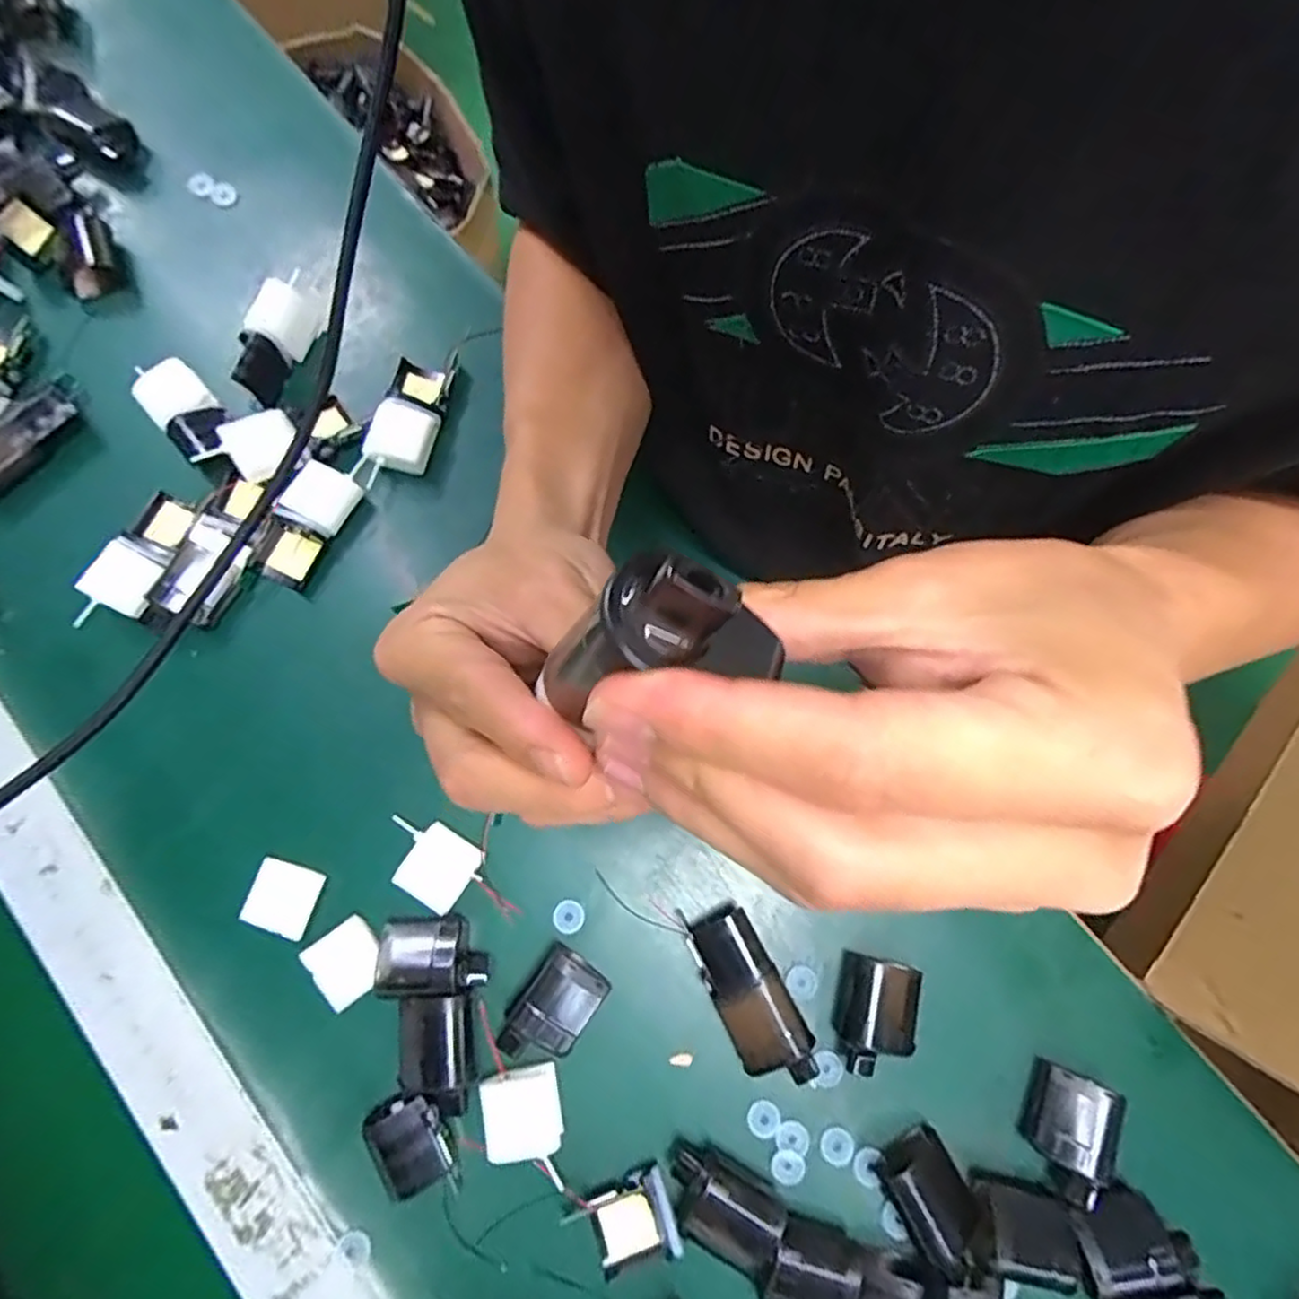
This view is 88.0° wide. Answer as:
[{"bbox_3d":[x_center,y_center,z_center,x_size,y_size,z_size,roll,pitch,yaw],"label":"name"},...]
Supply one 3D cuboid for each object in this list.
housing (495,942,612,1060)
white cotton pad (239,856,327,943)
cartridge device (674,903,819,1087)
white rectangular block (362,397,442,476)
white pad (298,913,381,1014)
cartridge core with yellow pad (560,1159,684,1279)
[{"bbox_3d":[-0.050,0.186,0.349,0.037,0.020,0.058,36,78,8],"label":"housing"},{"bbox_3d":[-0.197,0.133,0.361,0.036,0.004,0.034,18,76,3],"label":"white cotton pad"},{"bbox_3d":[0.053,0.182,0.353,0.037,0.023,0.093,-26,78,-8],"label":"cartridge device"},{"bbox_3d":[-0.155,-0.133,0.421,0.037,0.016,0.040,11,77,2],"label":"white rectangular block"},{"bbox_3d":[-0.159,0.164,0.353,0.036,0.006,0.036,-39,80,-10],"label":"white pad"},{"bbox_3d":[-0.011,0.280,0.324,0.048,0.013,0.036,-24,78,-7],"label":"cartridge core with yellow pad"}]

